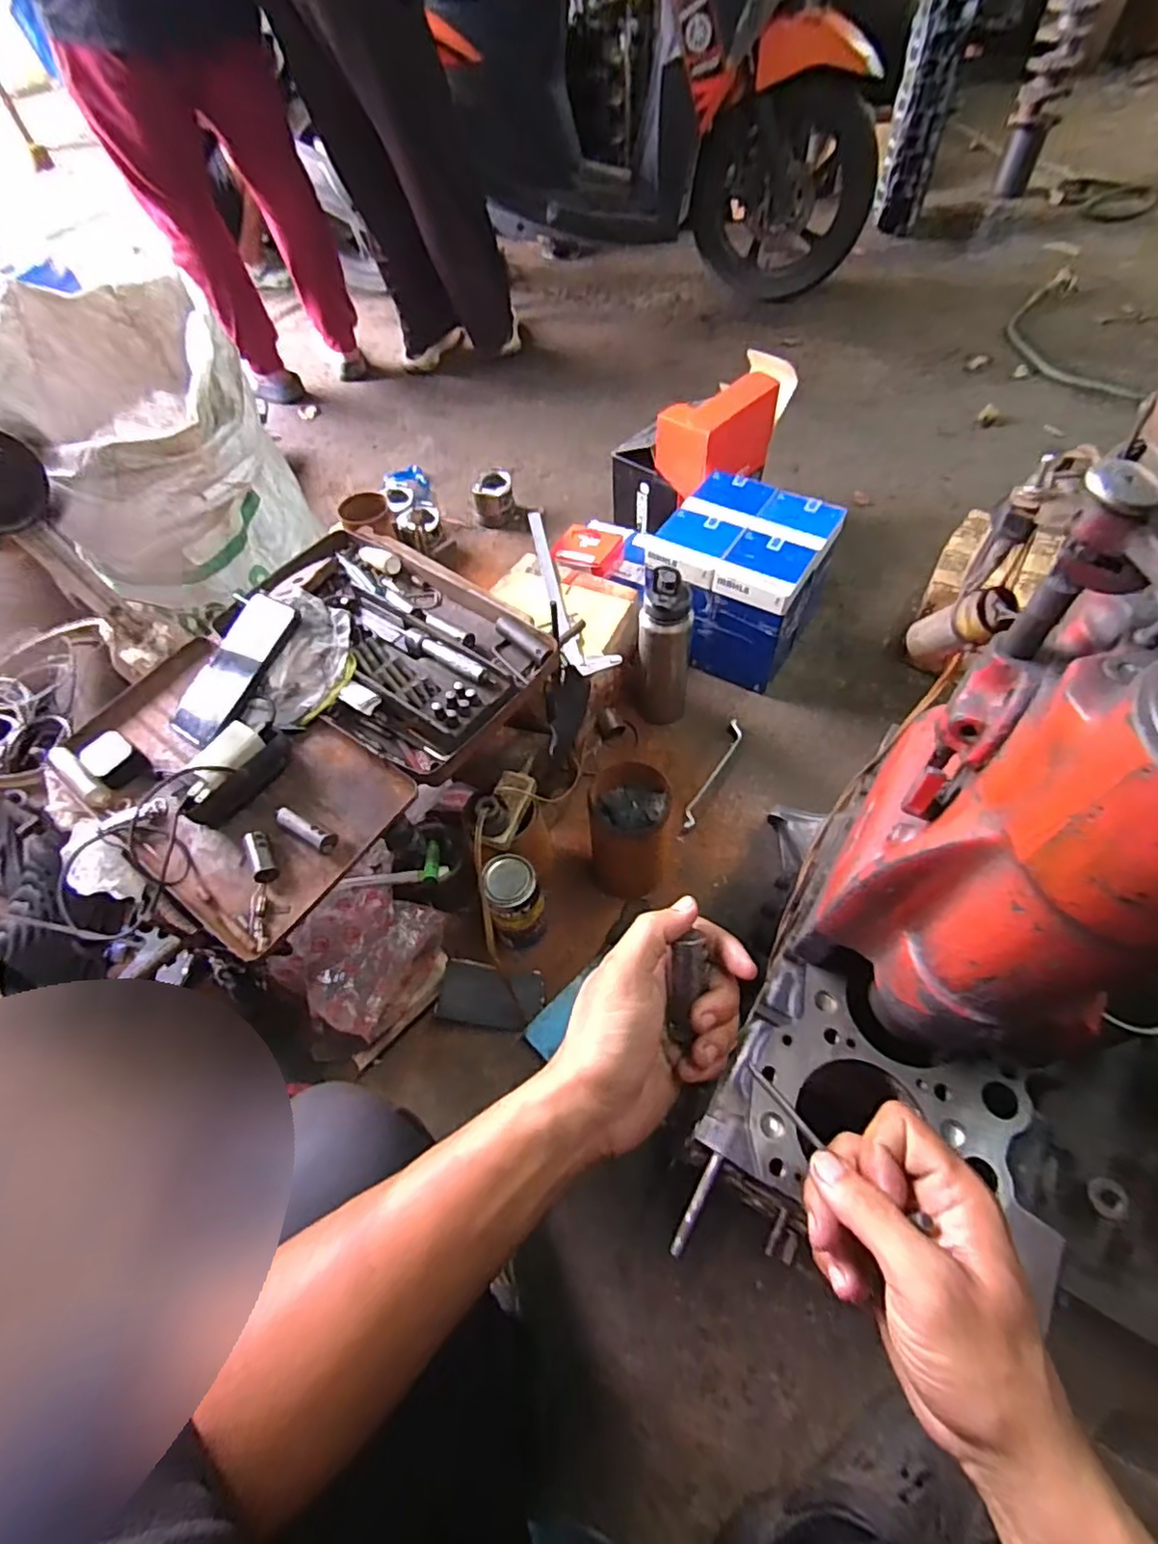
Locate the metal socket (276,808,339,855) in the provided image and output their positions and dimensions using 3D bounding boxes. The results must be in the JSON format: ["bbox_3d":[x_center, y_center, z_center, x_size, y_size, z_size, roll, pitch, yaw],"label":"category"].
[{"bbox_3d":[-0.248,0.051,0.575,0.059,0.021,0.019,29,79,13],"label":"metal socket"}]

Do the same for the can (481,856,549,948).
[{"bbox_3d":[-0.080,0.169,0.817,0.065,0.143,0.068,-2,56,3],"label":"can"}]

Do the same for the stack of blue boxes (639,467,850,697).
[{"bbox_3d":[0.273,-0.323,1.091,0.239,0.220,0.244,28,63,21],"label":"stack of blue boxes"}]

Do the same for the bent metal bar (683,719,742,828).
[{"bbox_3d":[0.212,-0.001,0.991,0.025,0.021,0.217,23,61,18],"label":"bent metal bar"}]

